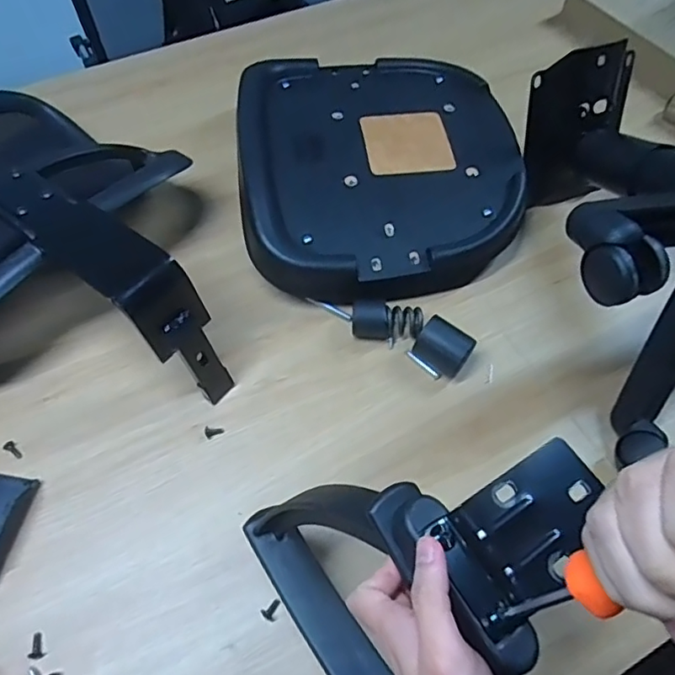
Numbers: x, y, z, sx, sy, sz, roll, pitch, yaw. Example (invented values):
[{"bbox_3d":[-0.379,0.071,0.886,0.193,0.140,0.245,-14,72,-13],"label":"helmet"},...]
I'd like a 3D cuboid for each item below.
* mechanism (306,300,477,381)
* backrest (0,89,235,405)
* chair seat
[{"bbox_3d":[0.068,-0.018,0.722,0.217,0.049,0.065,25,63,13],"label":"mechanism"},{"bbox_3d":[-0.374,-0.134,0.702,0.580,0.177,0.371,34,65,17],"label":"backrest"},{"bbox_3d":[0.056,-0.264,0.832,0.401,0.094,0.447,-9,60,-6],"label":"chair seat"}]

